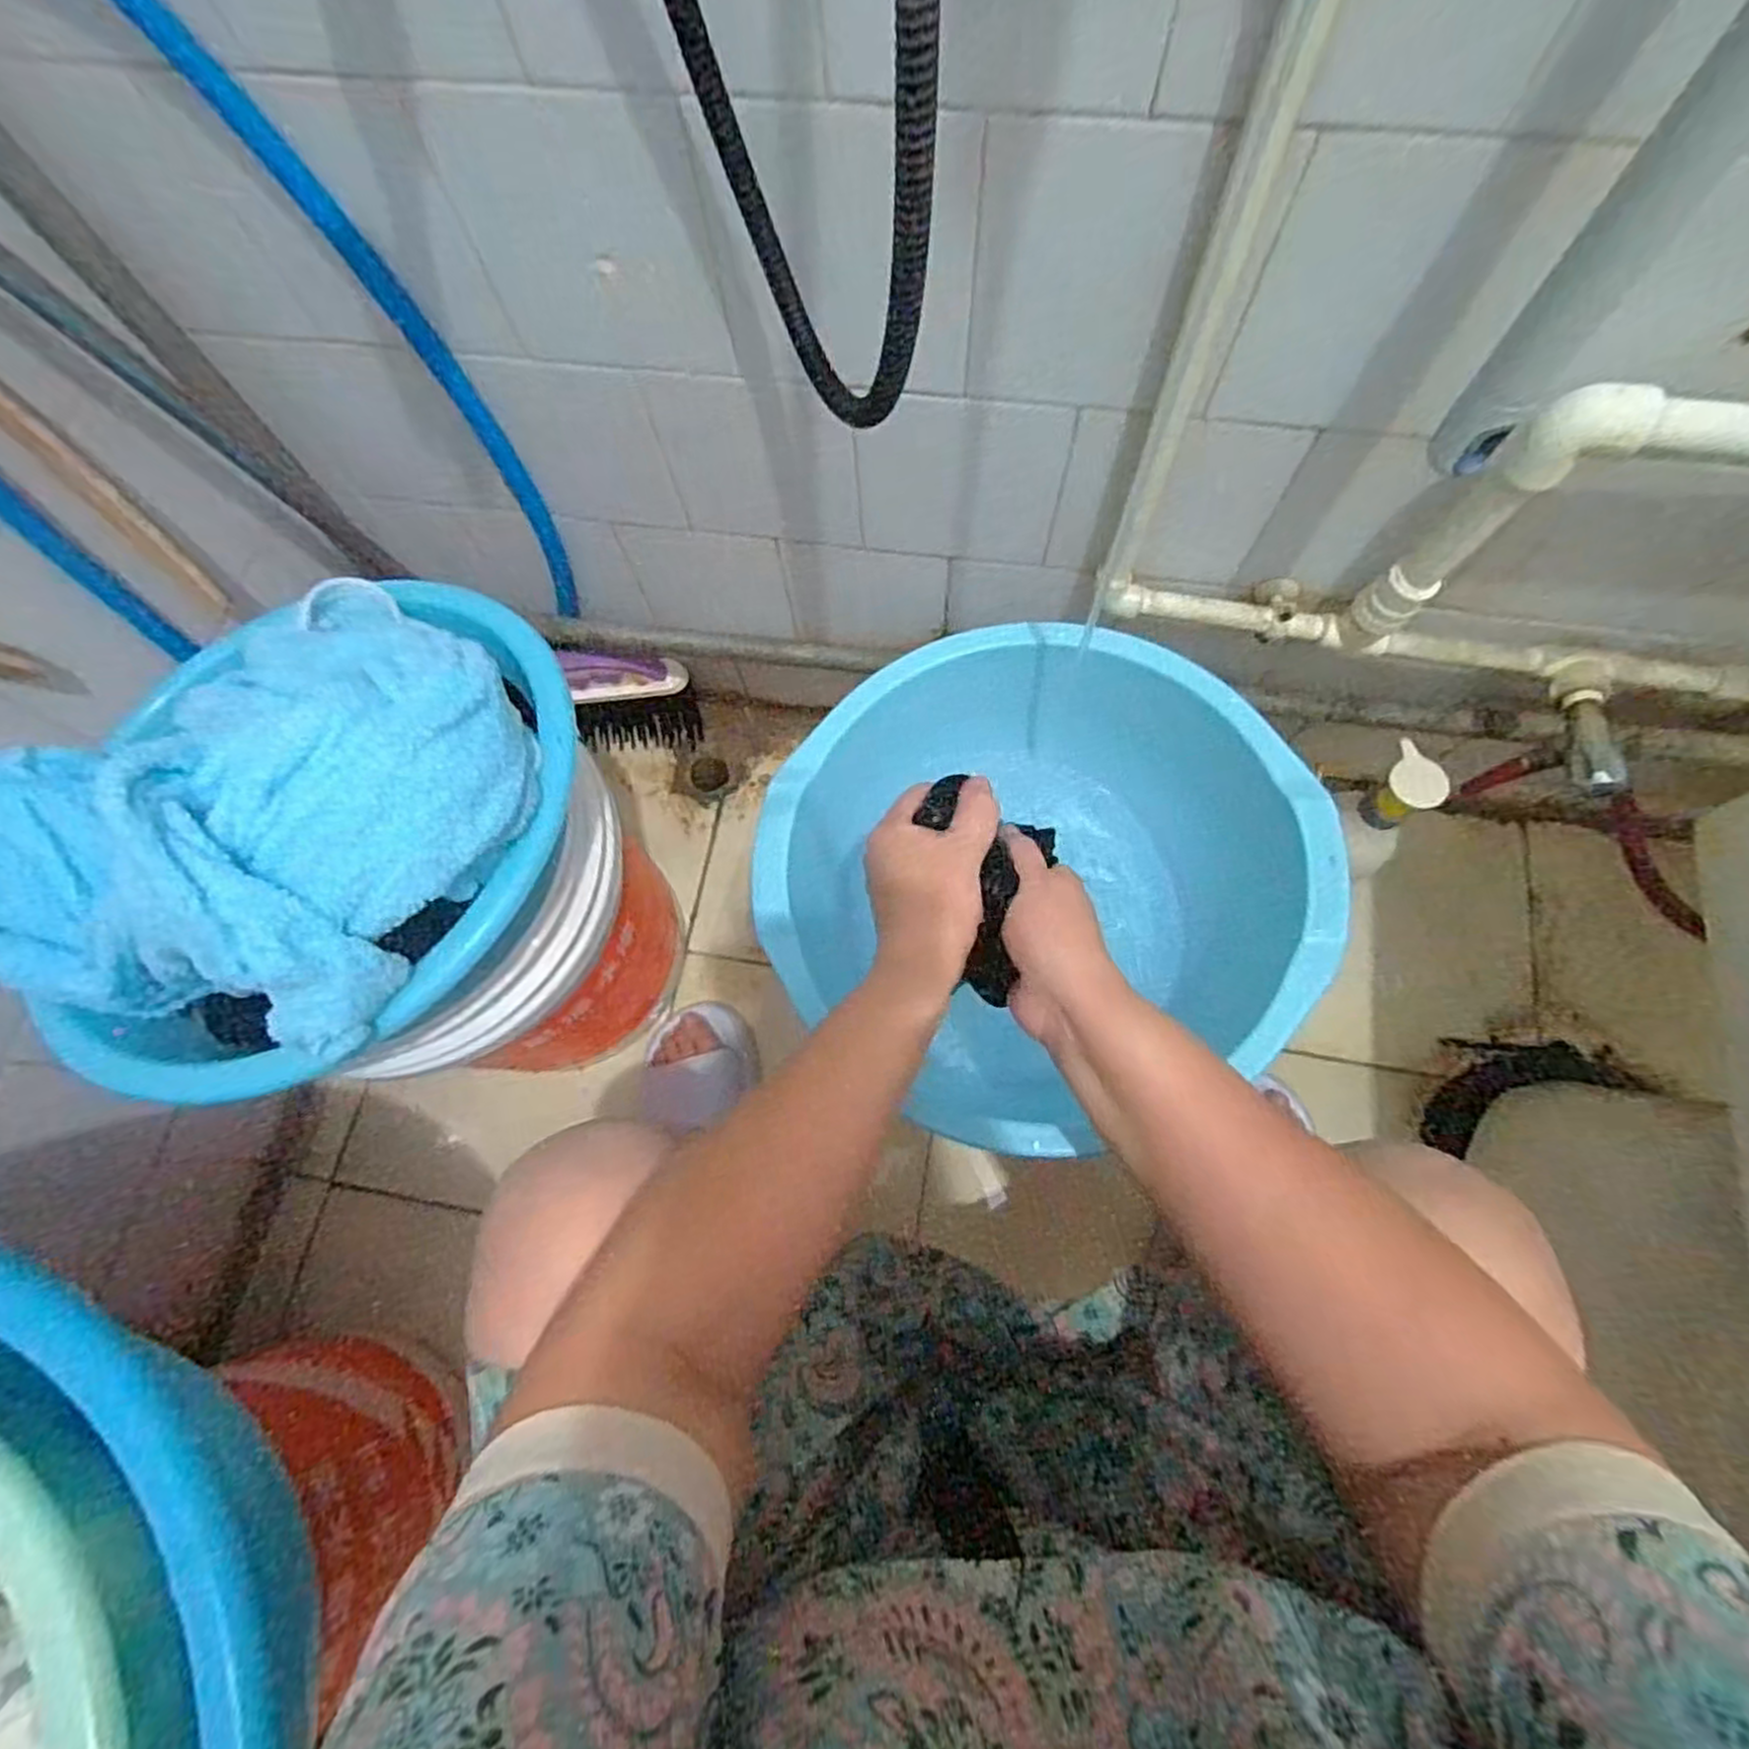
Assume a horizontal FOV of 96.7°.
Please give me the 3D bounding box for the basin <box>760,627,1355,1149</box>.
[{"bbox_3d":[0.111,0.011,0.562,0.343,0.168,0.326,-1,72,2],"label":"basin"}]

